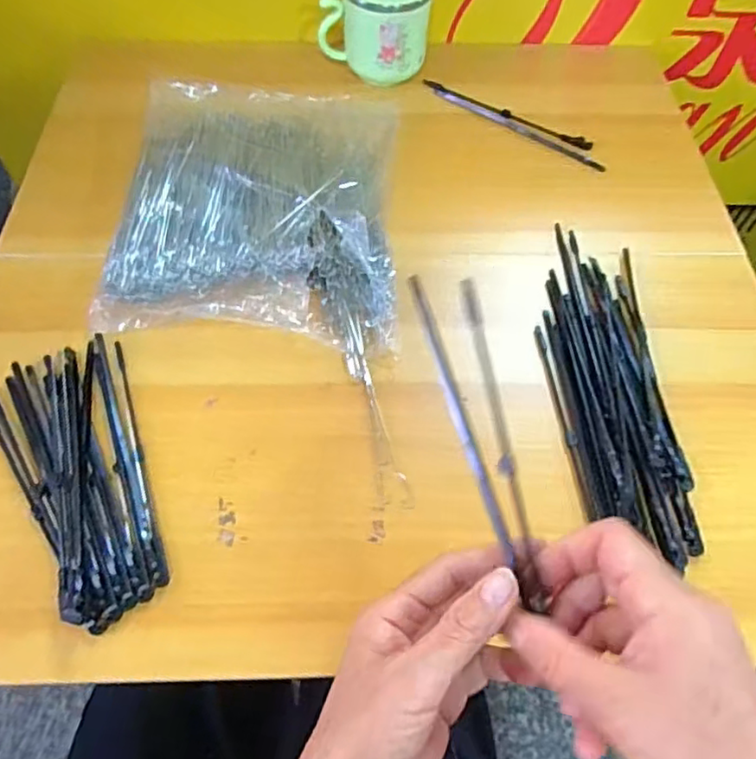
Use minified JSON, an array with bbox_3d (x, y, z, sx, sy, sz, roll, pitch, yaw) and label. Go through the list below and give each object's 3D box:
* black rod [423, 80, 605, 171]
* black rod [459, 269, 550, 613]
[{"bbox_3d":[0.126,-0.243,0.562,0.192,0.010,0.029,35,64,16],"label":"black rod"},{"bbox_3d":[0.057,0.026,0.281,0.008,0.005,0.152,-9,81,-8],"label":"black rod"}]

